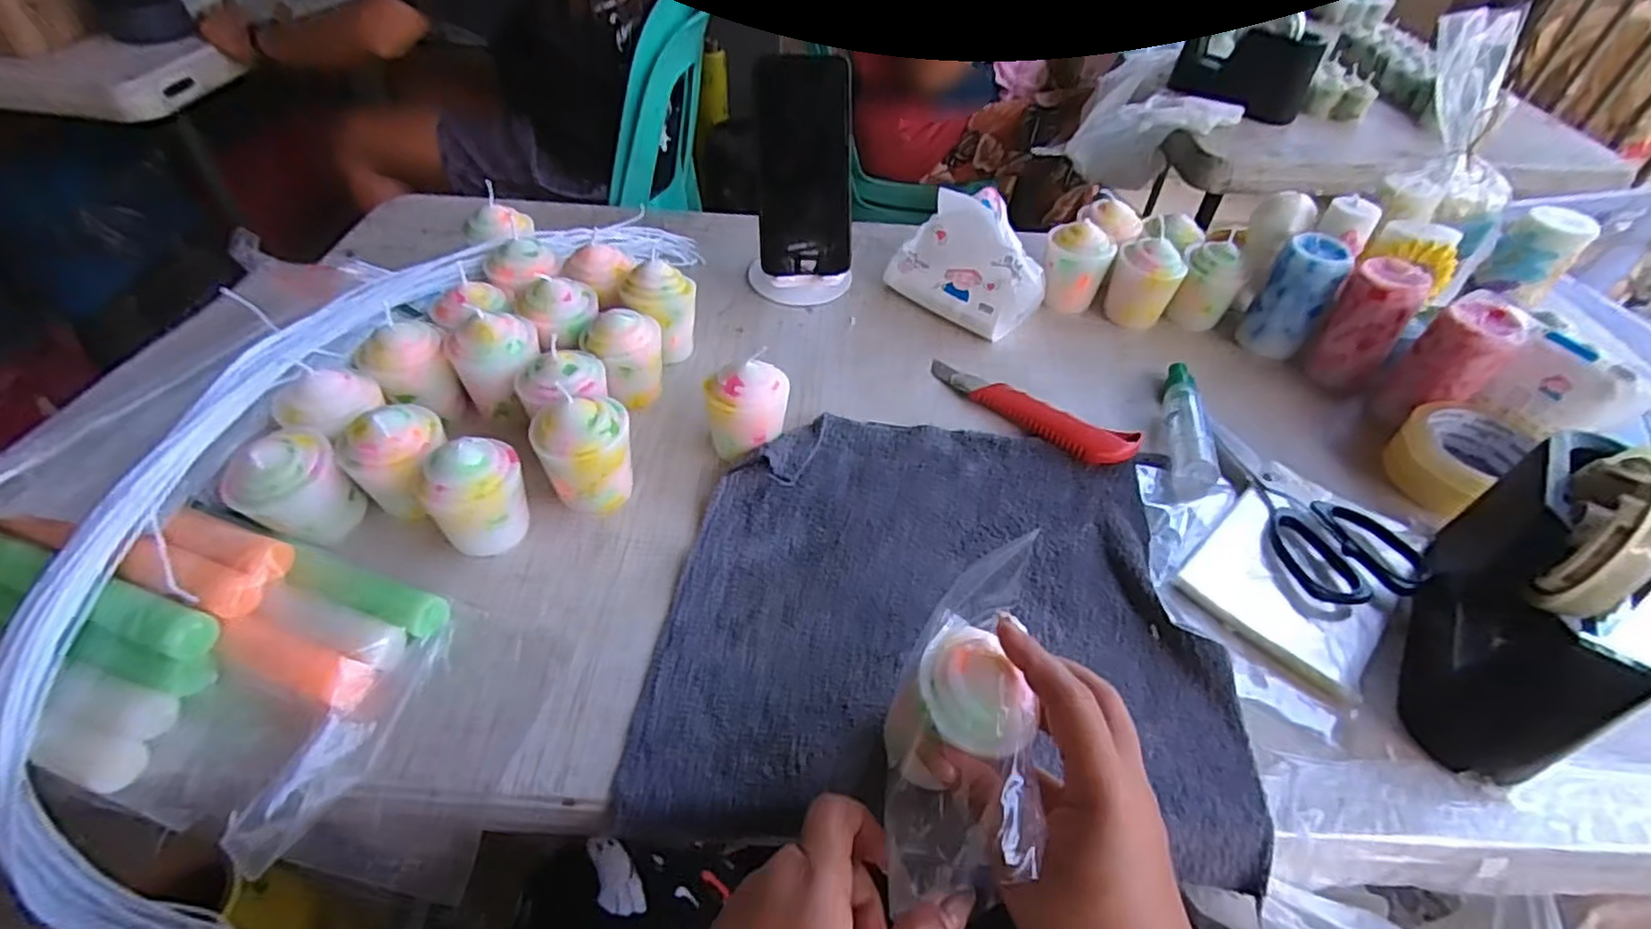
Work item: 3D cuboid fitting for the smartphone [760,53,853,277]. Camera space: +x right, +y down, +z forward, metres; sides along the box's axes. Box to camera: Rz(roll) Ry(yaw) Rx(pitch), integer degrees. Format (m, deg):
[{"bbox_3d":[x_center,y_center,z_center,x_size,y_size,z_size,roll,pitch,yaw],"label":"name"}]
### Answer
[{"bbox_3d":[-0.015,-0.234,0.559,0.073,0.159,0.013,-1,21,-5],"label":"smartphone"}]

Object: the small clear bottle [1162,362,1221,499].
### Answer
[{"bbox_3d":[0.272,-0.032,0.527,0.030,0.024,0.140,12,48,7],"label":"small clear bottle"}]

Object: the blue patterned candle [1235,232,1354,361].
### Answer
[{"bbox_3d":[0.392,-0.135,0.592,0.049,0.106,0.043,28,51,20],"label":"blue patterned candle"}]

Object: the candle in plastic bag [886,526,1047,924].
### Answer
[{"bbox_3d":[0.061,0.104,0.298,0.057,0.050,0.136,12,63,7],"label":"candle in plastic bag"}]

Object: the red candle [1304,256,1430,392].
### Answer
[{"bbox_3d":[0.429,-0.112,0.560,0.048,0.092,0.048,29,52,21],"label":"red candle"}]

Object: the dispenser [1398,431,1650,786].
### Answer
[{"bbox_3d":[0.378,0.065,0.365,0.059,0.133,0.176,28,51,20],"label":"dispenser"}]

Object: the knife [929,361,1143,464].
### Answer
[{"bbox_3d":[0.152,-0.044,0.534,0.168,0.017,0.033,32,53,23],"label":"knife"}]

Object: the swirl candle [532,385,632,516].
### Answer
[{"bbox_3d":[-0.149,-0.004,0.441,0.057,0.076,0.046,-14,50,-17],"label":"swirl candle"}]

